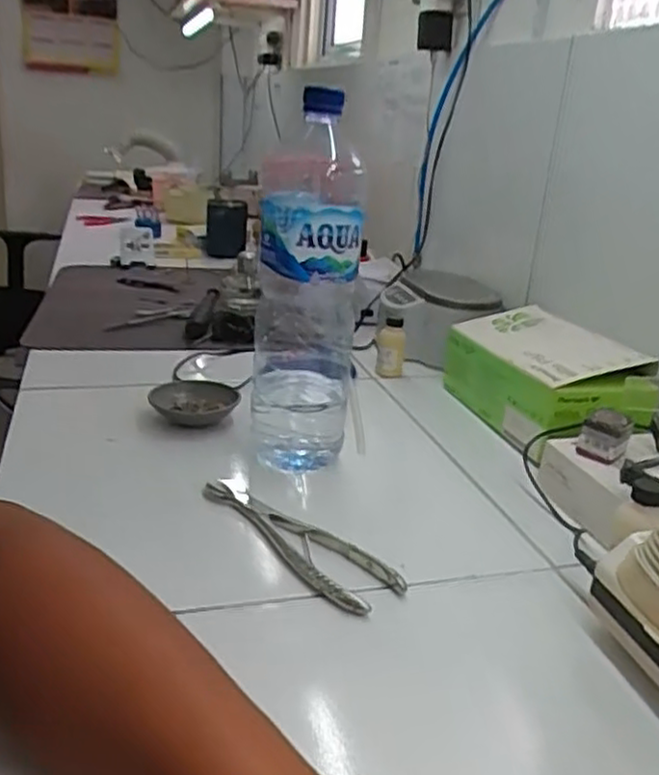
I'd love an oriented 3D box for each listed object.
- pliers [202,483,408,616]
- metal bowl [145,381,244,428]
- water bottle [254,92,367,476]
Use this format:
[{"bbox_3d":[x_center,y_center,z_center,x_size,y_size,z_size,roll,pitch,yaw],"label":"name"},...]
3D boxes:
[{"bbox_3d":[-0.030,0.111,0.538,0.183,0.011,0.051,23,27,39],"label":"pliers"},{"bbox_3d":[-0.135,0.019,0.735,0.085,0.026,0.085,4,21,-2],"label":"metal bowl"},{"bbox_3d":[-0.020,-0.080,0.635,0.092,0.294,0.100,2,21,-7],"label":"water bottle"}]

